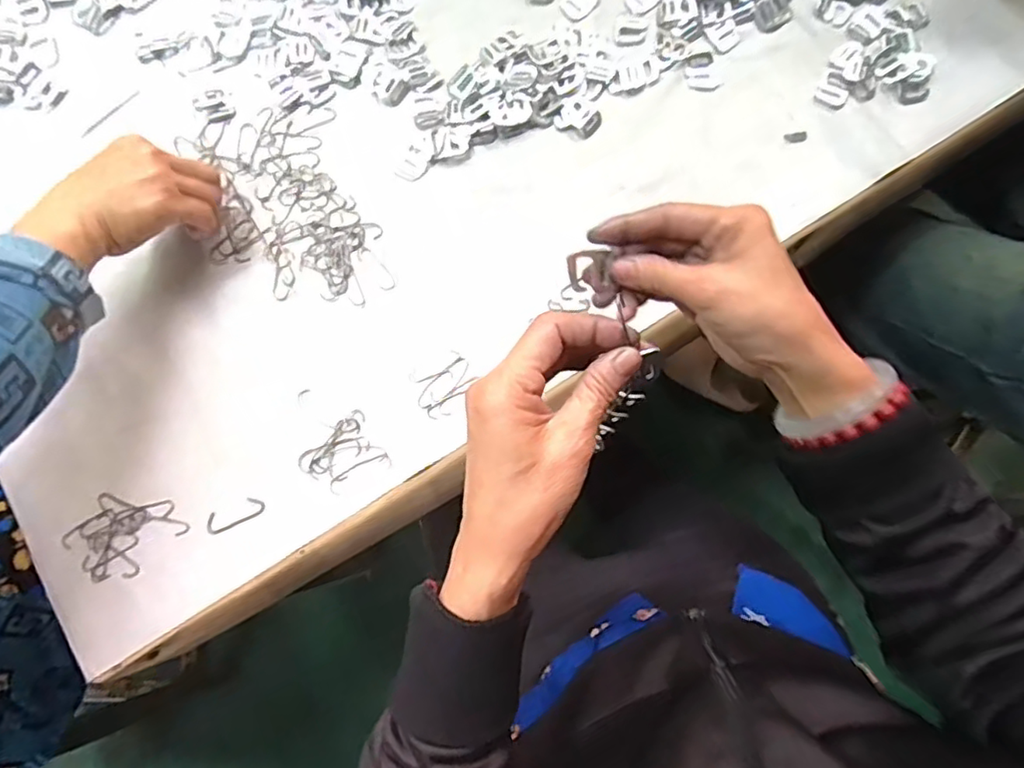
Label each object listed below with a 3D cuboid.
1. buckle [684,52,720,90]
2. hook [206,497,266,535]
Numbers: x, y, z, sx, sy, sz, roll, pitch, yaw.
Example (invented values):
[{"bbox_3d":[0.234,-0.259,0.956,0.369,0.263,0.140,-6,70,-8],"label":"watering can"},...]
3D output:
[{"bbox_3d":[0.163,-0.270,0.527,0.029,0.006,0.033,-7,77,-1],"label":"buckle"},{"bbox_3d":[-0.204,0.096,0.447,0.044,0.004,0.016,-21,78,-4],"label":"hook"}]

